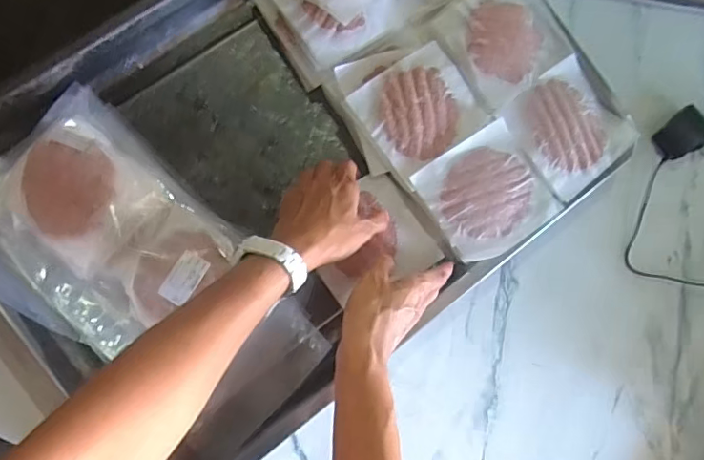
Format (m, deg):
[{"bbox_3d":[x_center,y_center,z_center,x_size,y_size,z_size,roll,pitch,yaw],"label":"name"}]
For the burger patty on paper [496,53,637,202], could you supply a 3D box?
[{"bbox_3d":[0.216,-0.102,0.526,0.108,0.012,0.109,-37,90,-9],"label":"burger patty on paper"}]

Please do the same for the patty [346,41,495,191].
[{"bbox_3d":[0.067,-0.115,0.513,0.109,0.014,0.098,-35,90,-9],"label":"patty"}]

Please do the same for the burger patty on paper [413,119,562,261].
[{"bbox_3d":[0.129,-0.033,0.508,0.107,0.008,0.106,-33,90,-9],"label":"burger patty on paper"}]

